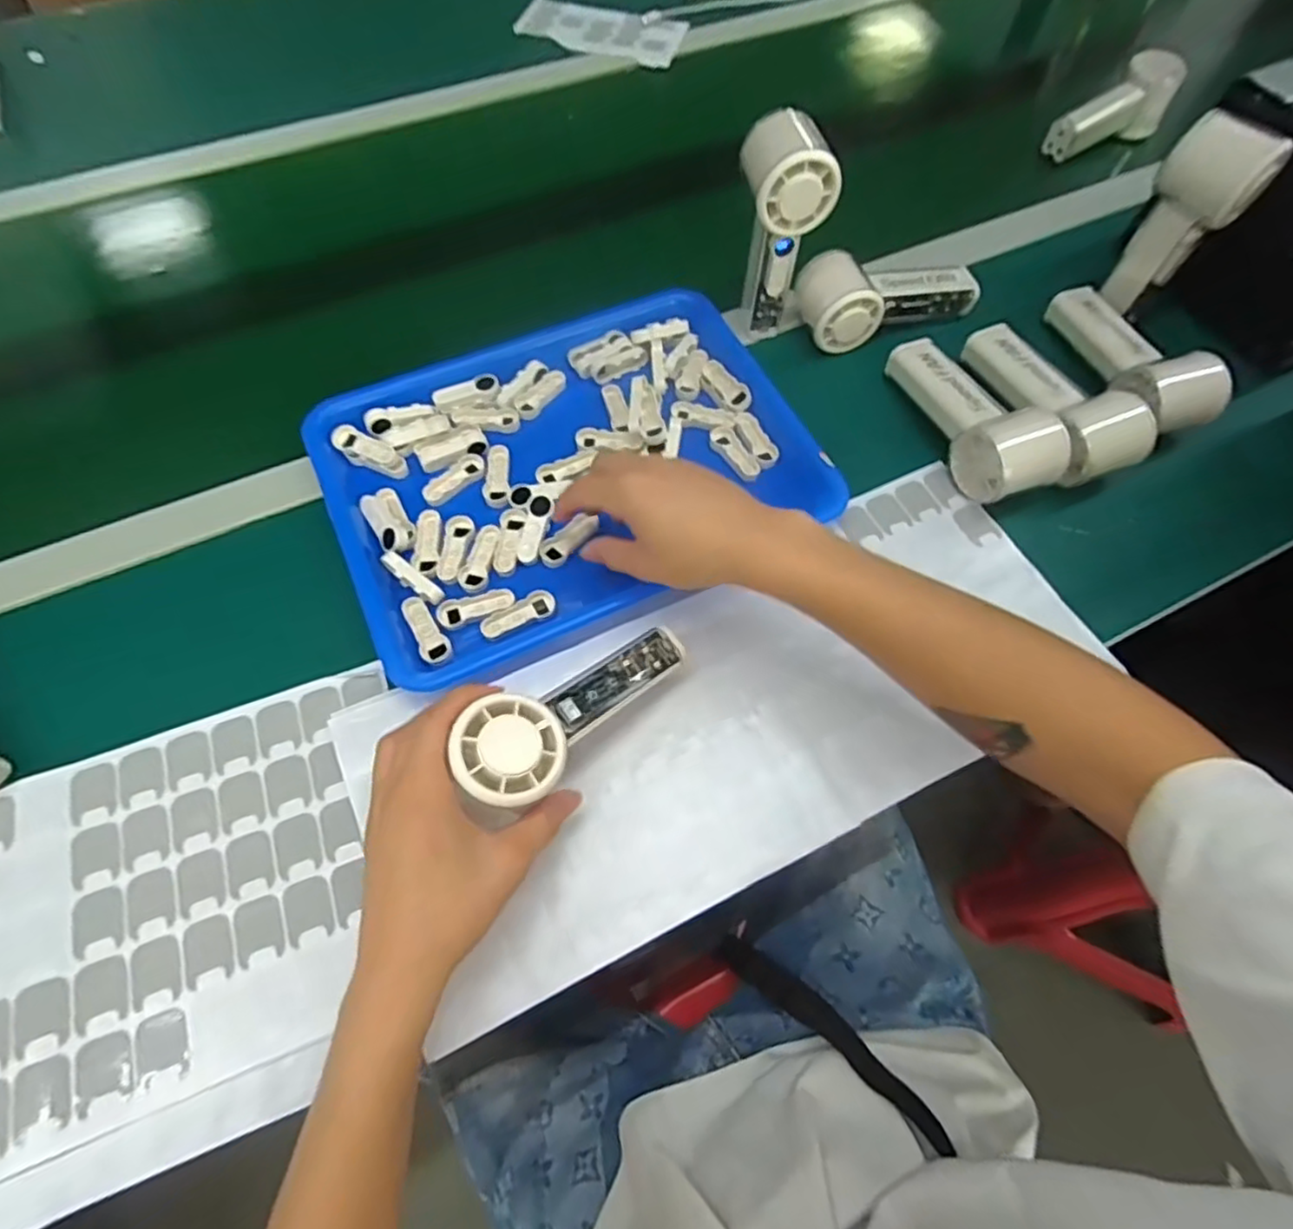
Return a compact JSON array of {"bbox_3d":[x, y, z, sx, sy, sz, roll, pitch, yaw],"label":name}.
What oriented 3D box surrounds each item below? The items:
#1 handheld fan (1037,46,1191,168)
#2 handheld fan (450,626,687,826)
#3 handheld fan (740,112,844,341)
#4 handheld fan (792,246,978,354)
[{"bbox_3d":[0.481,-0.518,0.692,0.138,0.068,0.056,-35,68,-17],"label":"handheld fan"},{"bbox_3d":[-0.037,0.053,0.372,0.051,0.033,0.151,43,45,19],"label":"handheld fan"},{"bbox_3d":[0.099,-0.293,0.514,0.051,0.133,0.061,-12,64,-6],"label":"handheld fan"},{"bbox_3d":[0.203,-0.271,0.568,0.150,0.049,0.067,-14,64,-8],"label":"handheld fan"}]

